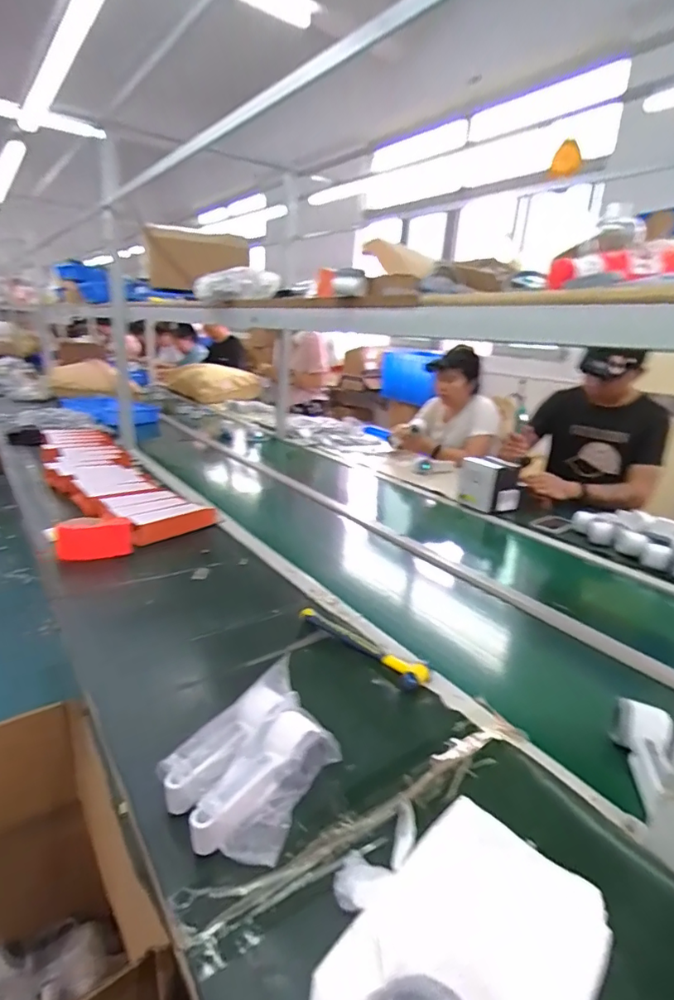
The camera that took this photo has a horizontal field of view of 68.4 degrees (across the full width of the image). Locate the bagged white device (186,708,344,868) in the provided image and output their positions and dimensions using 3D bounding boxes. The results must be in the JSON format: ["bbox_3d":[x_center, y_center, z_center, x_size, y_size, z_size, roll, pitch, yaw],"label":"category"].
[{"bbox_3d":[-0.069,0.299,0.528,0.082,0.055,0.167,12,20,24],"label":"bagged white device"}]

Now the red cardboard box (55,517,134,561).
[{"bbox_3d":[-0.517,0.087,1.059,0.148,0.077,0.060,0,19,-9],"label":"red cardboard box"}]

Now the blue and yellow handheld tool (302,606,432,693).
[{"bbox_3d":[0.033,0.232,0.792,0.244,0.019,0.043,18,24,38],"label":"blue and yellow handheld tool"}]

